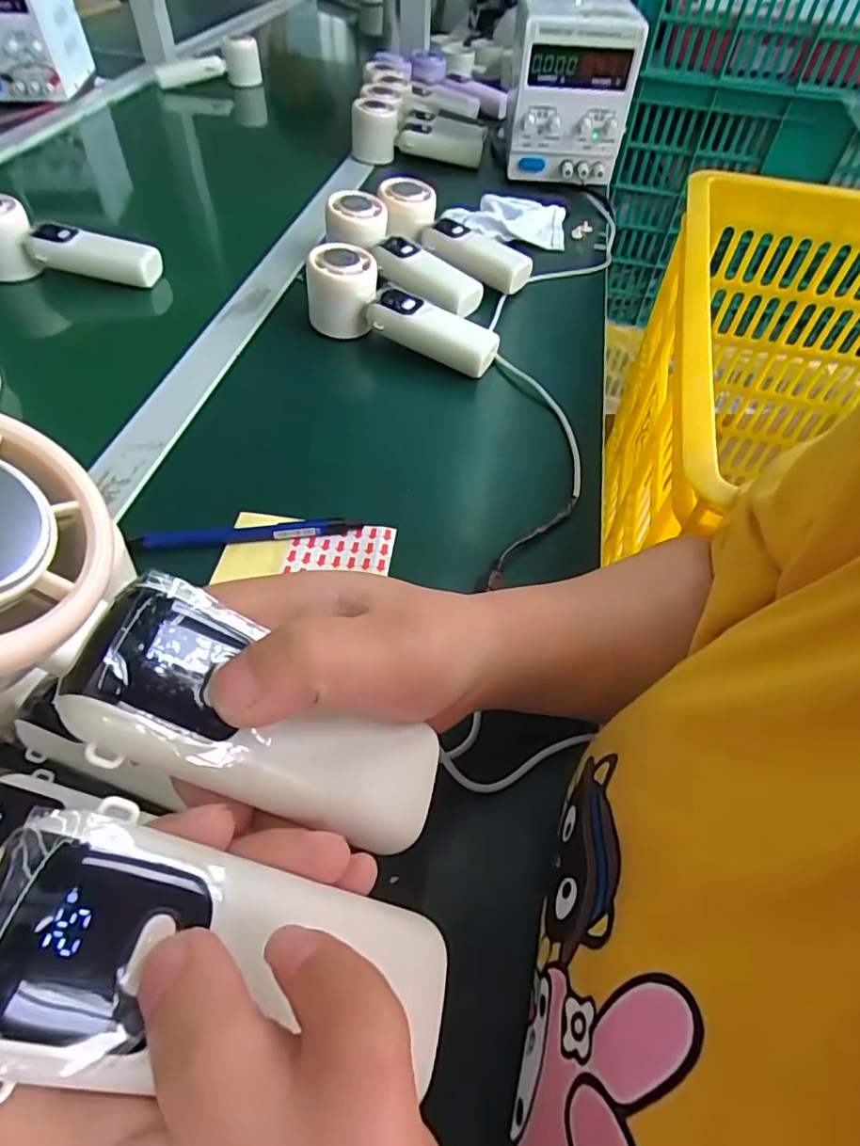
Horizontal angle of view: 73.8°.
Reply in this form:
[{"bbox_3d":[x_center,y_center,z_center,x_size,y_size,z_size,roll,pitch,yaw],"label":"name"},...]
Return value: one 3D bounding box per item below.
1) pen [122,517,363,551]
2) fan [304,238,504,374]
[{"bbox_3d":[-0.111,-0.023,0.347,0.133,0.015,0.010,-7,54,-10],"label":"pen"},{"bbox_3d":[-0.023,-0.212,0.463,0.159,0.053,0.050,24,55,13],"label":"fan"}]

